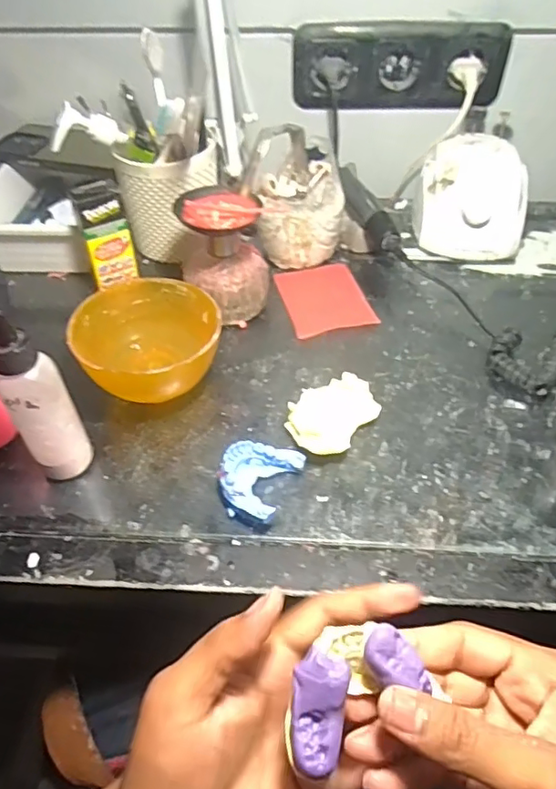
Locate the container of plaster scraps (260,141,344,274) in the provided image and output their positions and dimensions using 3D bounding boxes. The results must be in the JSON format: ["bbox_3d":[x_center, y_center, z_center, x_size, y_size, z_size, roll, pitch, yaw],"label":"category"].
[{"bbox_3d":[0.024,-0.182,0.564,0.077,0.096,0.073,5,49,4],"label":"container of plaster scraps"}]

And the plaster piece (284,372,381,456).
[{"bbox_3d":[0.040,0.017,0.434,0.052,0.027,0.071,32,55,25],"label":"plaster piece"}]

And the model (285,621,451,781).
[{"bbox_3d":[0.030,0.126,0.253,0.062,0.028,0.037,-34,89,-8],"label":"model"}]

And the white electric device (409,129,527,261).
[{"bbox_3d":[0.203,-0.207,0.602,0.113,0.080,0.134,11,49,9],"label":"white electric device"}]

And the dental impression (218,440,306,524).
[{"bbox_3d":[-0.014,0.057,0.393,0.046,0.026,0.059,20,51,17],"label":"dental impression"}]

